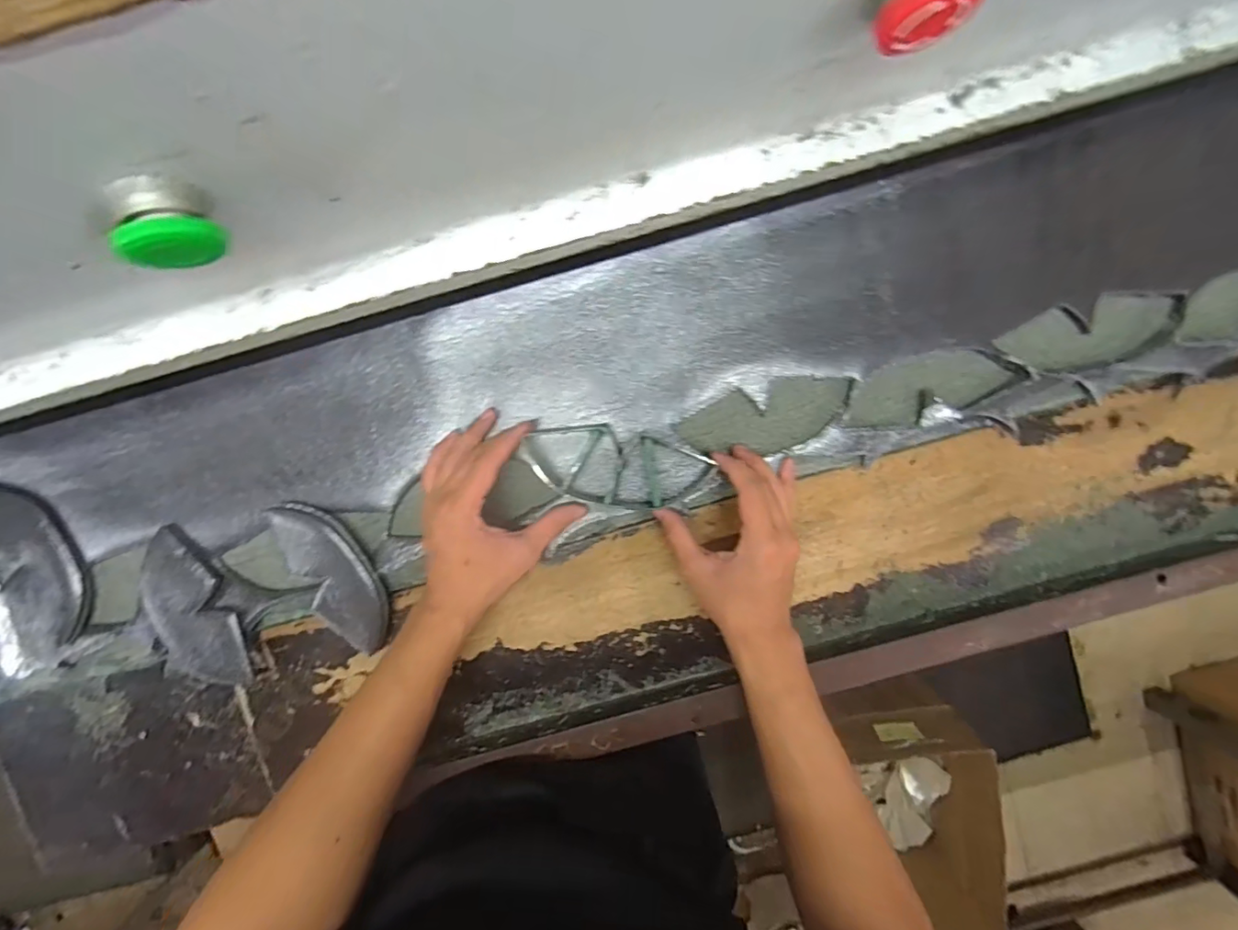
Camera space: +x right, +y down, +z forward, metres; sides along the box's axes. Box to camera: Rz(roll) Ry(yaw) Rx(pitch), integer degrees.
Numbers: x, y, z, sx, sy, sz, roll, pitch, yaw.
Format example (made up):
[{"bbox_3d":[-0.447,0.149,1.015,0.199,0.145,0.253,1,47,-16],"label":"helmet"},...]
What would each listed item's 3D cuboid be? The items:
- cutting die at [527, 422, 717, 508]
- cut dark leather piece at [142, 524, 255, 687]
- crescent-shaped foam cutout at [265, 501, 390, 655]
[{"bbox_3d":[-0.001,0.002,0.445,0.150,0.014,0.062,10,96,-3],"label":"cutting die"},{"bbox_3d":[-0.358,0.124,0.449,0.063,0.021,0.140,-24,95,1],"label":"cut dark leather piece"},{"bbox_3d":[-0.237,0.090,0.450,0.059,0.015,0.138,-37,94,2],"label":"crescent-shaped foam cutout"}]

